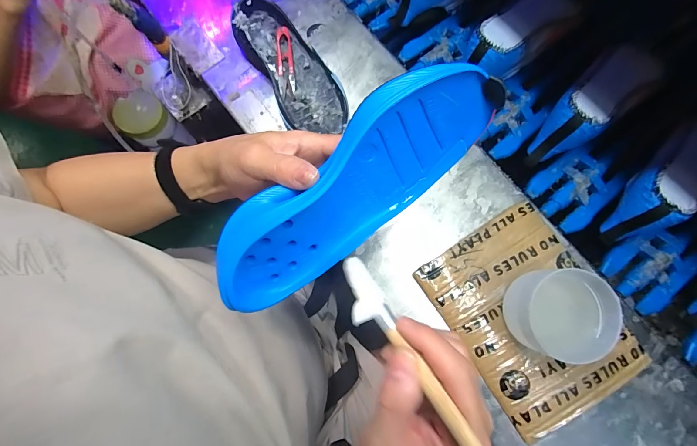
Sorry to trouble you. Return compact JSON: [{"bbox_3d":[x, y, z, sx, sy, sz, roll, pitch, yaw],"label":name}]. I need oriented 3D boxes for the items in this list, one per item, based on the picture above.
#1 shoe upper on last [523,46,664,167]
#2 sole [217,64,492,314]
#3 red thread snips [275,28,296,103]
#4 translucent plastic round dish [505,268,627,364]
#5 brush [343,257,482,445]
[{"bbox_3d":[0.331,-0.159,0.454,0.213,0.095,0.082,-38,85,-3],"label":"shoe upper on last"},{"bbox_3d":[0.005,-0.022,0.263,0.234,0.095,0.030,-42,42,3],"label":"sole"},{"bbox_3d":[-0.089,-0.223,0.469,0.022,0.010,0.107,-7,78,0],"label":"red thread snips"},{"bbox_3d":[0.231,0.099,0.370,0.086,0.067,0.089,0,84,1],"label":"translucent plastic round dish"},{"bbox_3d":[0.041,0.092,0.198,0.025,0.010,0.181,-34,56,-5],"label":"brush"}]

